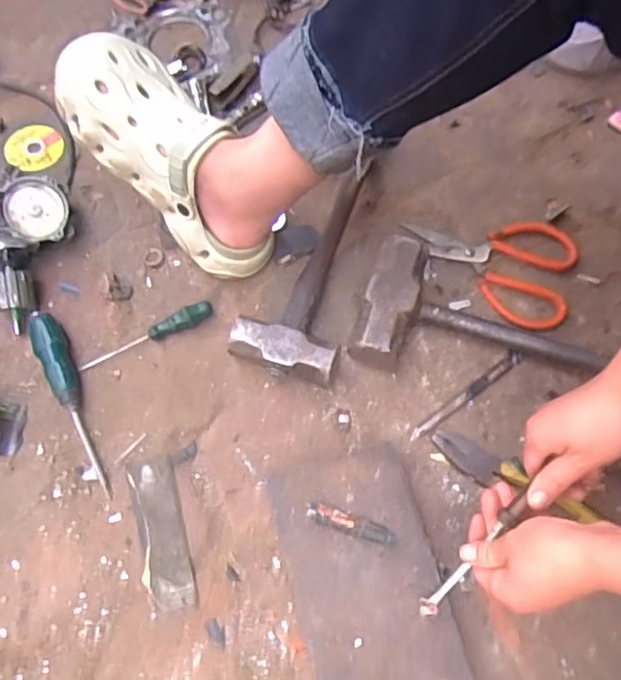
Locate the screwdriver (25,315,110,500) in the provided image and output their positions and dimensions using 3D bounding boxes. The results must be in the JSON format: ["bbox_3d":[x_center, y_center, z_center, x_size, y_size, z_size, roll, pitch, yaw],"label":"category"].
[{"bbox_3d":[-0.221,0.058,0.583,0.028,0.024,0.177,-22,82,-13],"label":"screwdriver"}]

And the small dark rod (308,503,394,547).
[{"bbox_3d":[0.033,0.148,0.509,0.074,0.012,0.015,16,62,7],"label":"small dark rod"}]

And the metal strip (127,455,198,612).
[{"bbox_3d":[-0.133,0.170,0.560,0.041,0.005,0.131,-14,69,-7],"label":"metal strip"}]

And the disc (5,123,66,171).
[{"bbox_3d":[-0.301,-0.210,0.687,0.062,0.009,0.054,-10,83,-5],"label":"disc"}]

